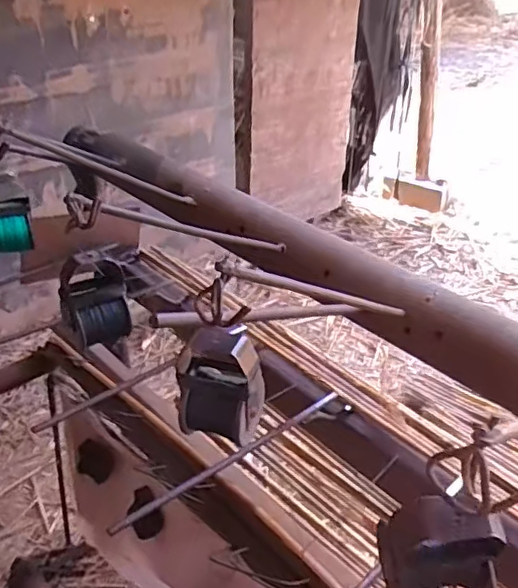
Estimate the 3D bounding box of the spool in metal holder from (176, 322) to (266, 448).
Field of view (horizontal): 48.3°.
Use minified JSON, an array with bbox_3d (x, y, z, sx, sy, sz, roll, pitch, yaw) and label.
[{"bbox_3d":[-0.026,0.056,0.373,0.056,0.069,0.050,5,33,7],"label":"spool in metal holder"}]

